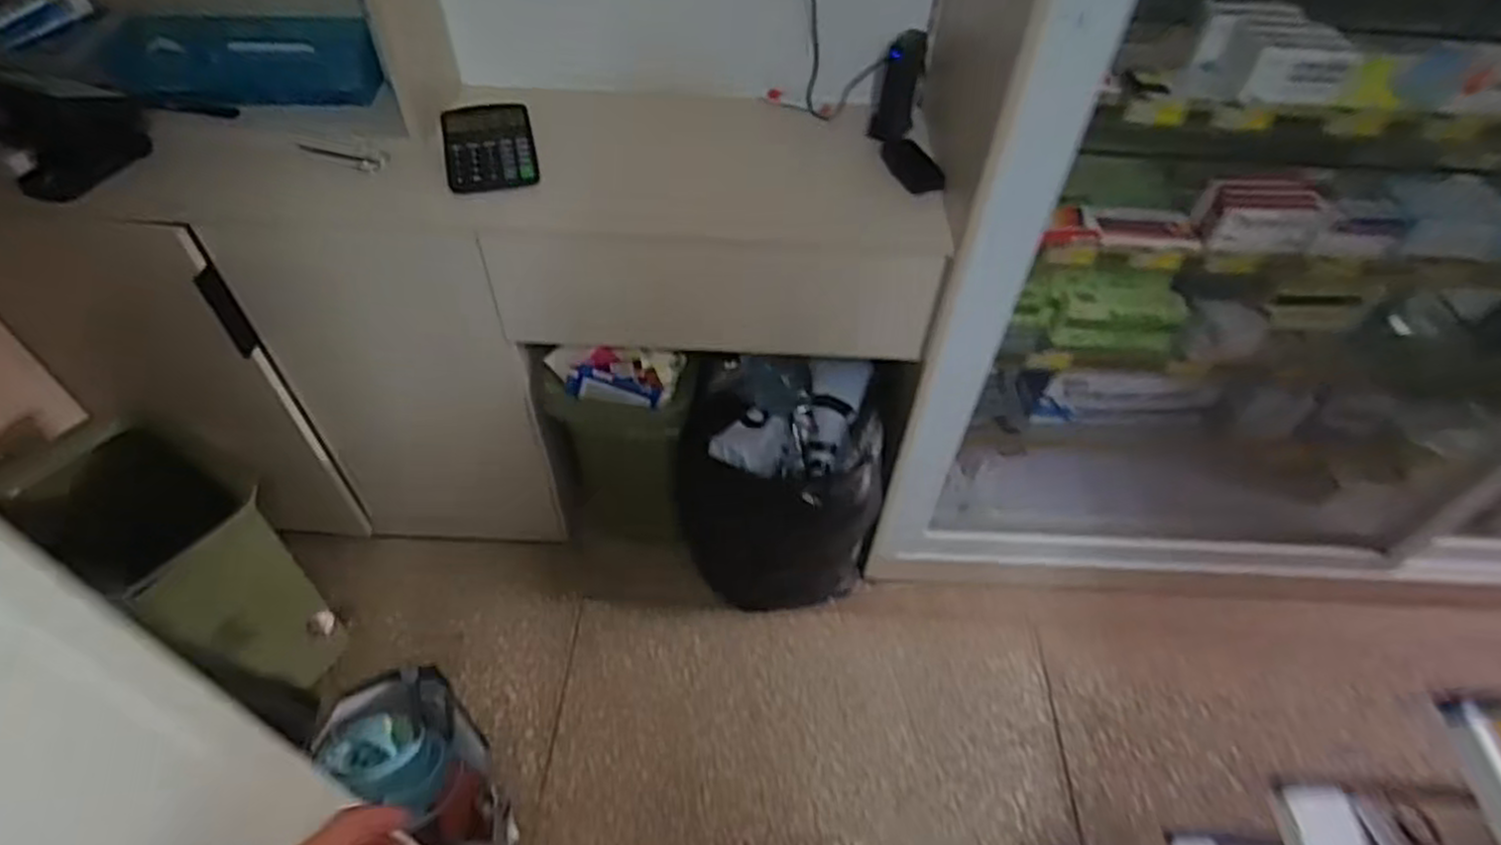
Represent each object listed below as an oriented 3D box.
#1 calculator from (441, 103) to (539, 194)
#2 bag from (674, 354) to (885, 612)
[{"bbox_3d":[-0.369,-0.390,1.084,0.122,0.048,0.154,-12,51,-12],"label":"calculator"},{"bbox_3d":[0.043,0.139,1.427,0.339,0.513,0.291,-3,50,-5],"label":"bag"}]

